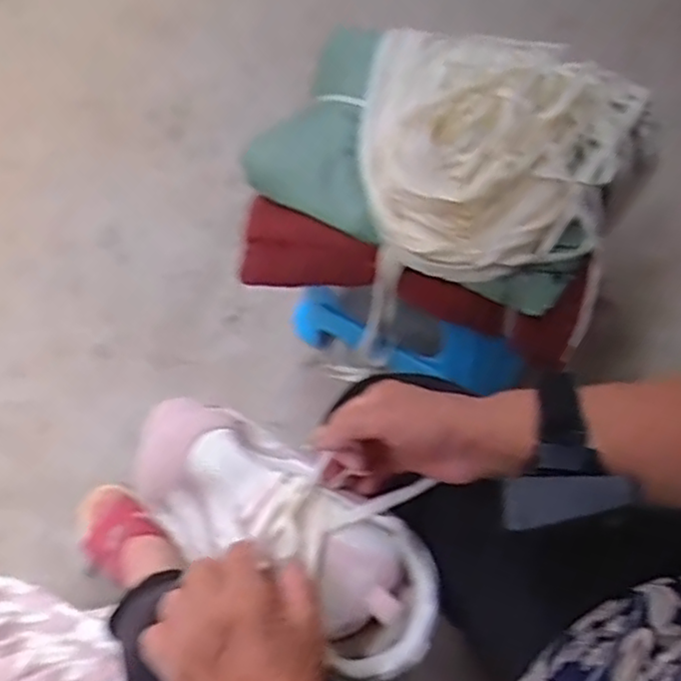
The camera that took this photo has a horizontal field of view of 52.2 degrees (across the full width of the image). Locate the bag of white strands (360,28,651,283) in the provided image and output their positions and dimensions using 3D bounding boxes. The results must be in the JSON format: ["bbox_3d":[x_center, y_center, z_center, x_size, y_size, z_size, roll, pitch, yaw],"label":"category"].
[{"bbox_3d":[0.155,-0.190,0.654,0.281,0.090,0.269,15,66,5],"label":"bag of white strands"}]

